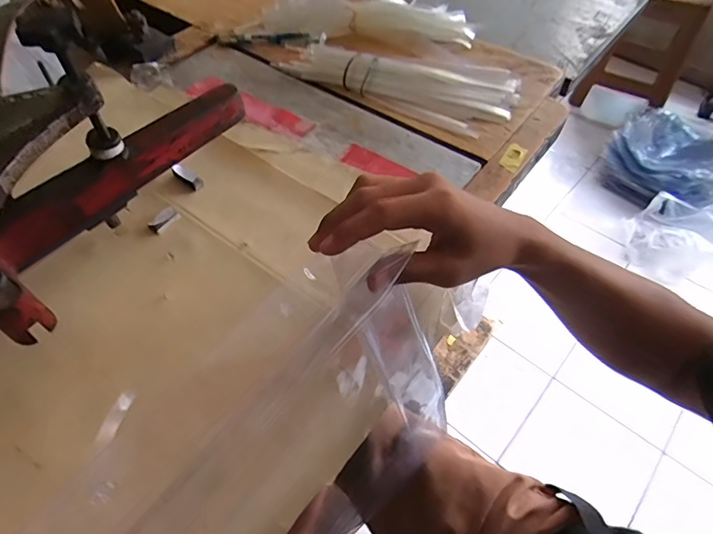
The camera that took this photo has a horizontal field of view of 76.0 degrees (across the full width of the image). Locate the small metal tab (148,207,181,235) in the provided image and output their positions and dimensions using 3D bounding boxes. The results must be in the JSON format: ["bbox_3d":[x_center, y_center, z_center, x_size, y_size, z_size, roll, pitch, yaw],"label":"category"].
[{"bbox_3d":[-0.169,-0.041,0.400,0.016,0.004,0.027,29,58,21],"label":"small metal tab"}]

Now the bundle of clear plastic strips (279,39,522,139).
[{"bbox_3d":[0.055,-0.234,0.545,0.266,0.022,0.118,23,56,18],"label":"bundle of clear plastic strips"}]

